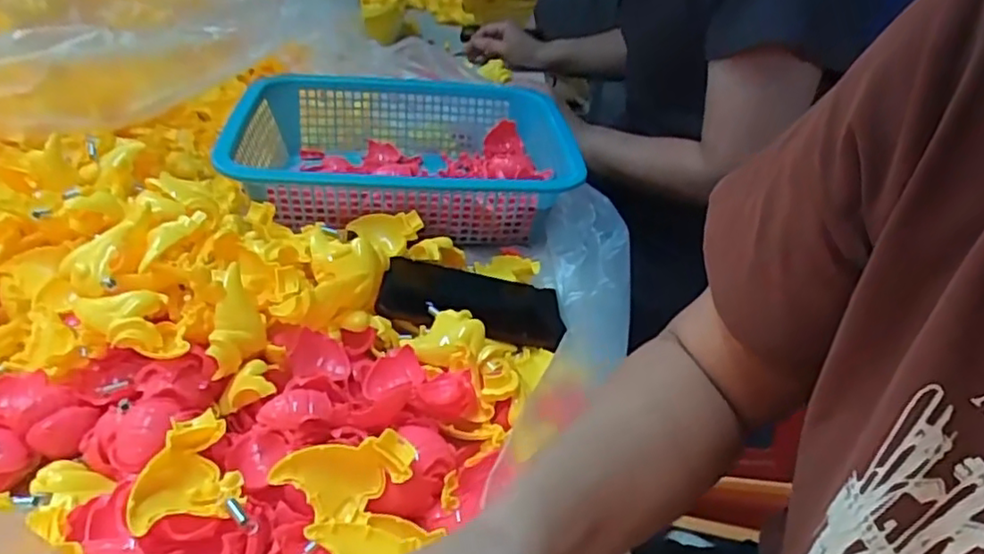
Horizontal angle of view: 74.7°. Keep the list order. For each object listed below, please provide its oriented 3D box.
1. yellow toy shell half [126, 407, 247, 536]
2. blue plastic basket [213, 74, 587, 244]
[{"bbox_3d":[-0.173,0.111,0.361,0.055,0.032,0.063,-20,42,-28],"label":"yellow toy shell half"},{"bbox_3d":[-0.098,-0.128,0.707,0.369,0.095,0.264,-4,36,-9],"label":"blue plastic basket"}]

